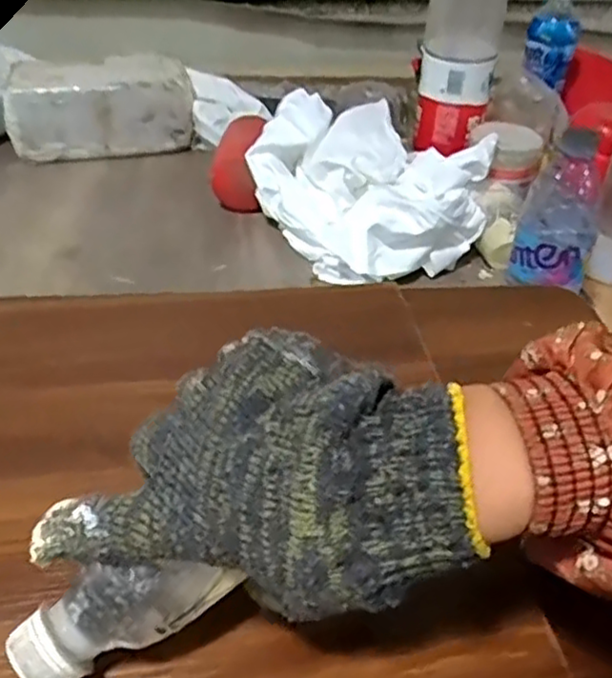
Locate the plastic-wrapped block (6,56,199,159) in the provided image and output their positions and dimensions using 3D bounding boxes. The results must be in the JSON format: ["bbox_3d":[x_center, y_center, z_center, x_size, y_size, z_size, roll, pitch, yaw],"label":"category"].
[{"bbox_3d":[-0.264,-0.292,0.889,0.231,0.111,0.078,-7,40,-11],"label":"plastic-wrapped block"}]

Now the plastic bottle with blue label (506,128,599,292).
[{"bbox_3d":[0.222,-0.112,0.602,0.063,0.132,0.046,19,42,20],"label":"plastic bottle with blue label"}]

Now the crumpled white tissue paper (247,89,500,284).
[{"bbox_3d":[0.069,-0.173,0.768,0.203,0.111,0.258,-24,46,-29],"label":"crumpled white tissue paper"}]

